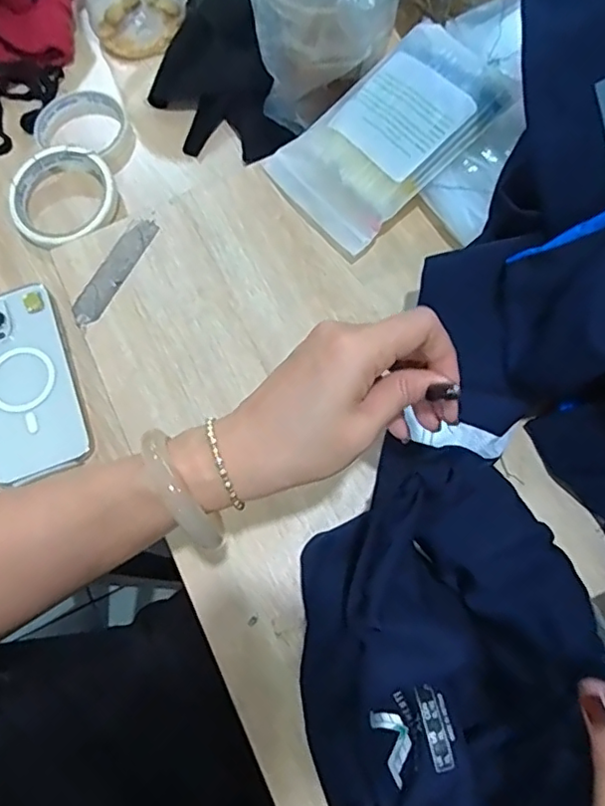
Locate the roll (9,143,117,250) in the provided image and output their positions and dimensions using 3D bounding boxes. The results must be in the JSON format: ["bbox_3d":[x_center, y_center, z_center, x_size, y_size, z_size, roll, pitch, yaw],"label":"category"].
[{"bbox_3d":[-0.213,-0.185,0.524,0.090,0.024,0.099,0,71,1],"label":"roll"}]

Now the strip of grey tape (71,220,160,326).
[{"bbox_3d":[-0.149,-0.105,0.463,0.024,0.004,0.099,26,74,10],"label":"strip of grey tape"}]

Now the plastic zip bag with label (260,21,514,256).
[{"bbox_3d":[0.064,-0.209,0.454,0.169,0.015,0.113,-39,71,5],"label":"plastic zip bag with label"}]

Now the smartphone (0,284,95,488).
[{"bbox_3d":[-0.224,-0.018,0.471,0.076,0.013,0.158,-21,72,-5],"label":"smartphone"}]

